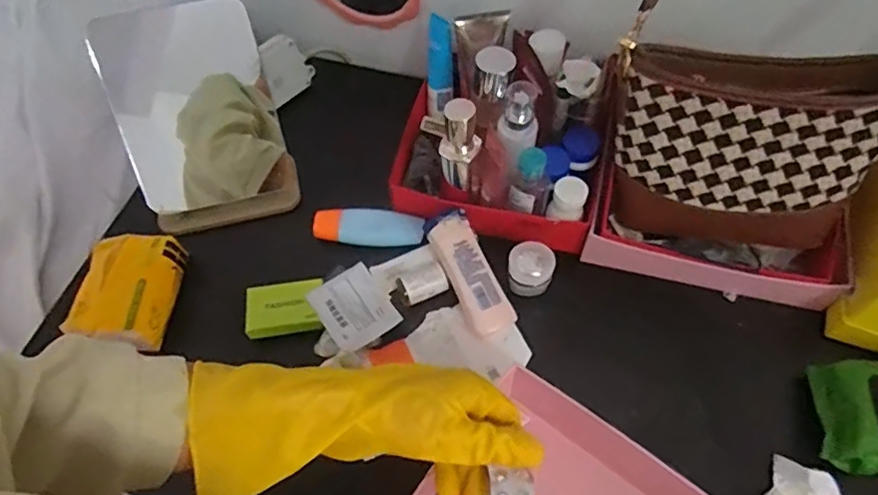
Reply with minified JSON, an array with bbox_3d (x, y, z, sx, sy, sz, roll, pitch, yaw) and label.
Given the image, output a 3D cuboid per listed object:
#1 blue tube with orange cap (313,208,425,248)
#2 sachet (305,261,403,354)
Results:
[{"bbox_3d":[-0.081,-0.024,0.675,0.124,0.027,0.041,1,60,3],"label":"blue tube with orange cap"},{"bbox_3d":[-0.089,0.062,0.614,0.072,0.011,0.083,-35,65,-17],"label":"sachet"}]

